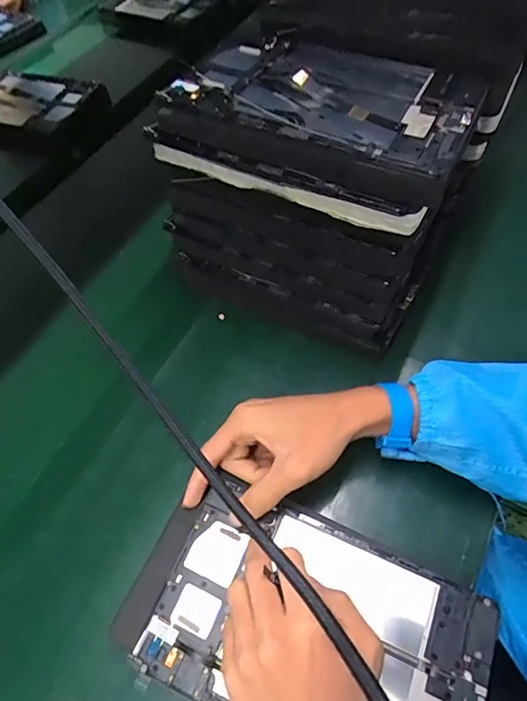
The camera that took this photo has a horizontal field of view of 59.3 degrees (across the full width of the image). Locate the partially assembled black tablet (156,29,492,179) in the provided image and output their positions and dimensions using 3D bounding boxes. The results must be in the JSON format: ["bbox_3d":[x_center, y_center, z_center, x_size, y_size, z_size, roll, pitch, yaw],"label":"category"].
[{"bbox_3d":[0.058,-0.223,0.391,0.235,0.015,0.160,22,58,14],"label":"partially assembled black tablet"}]

